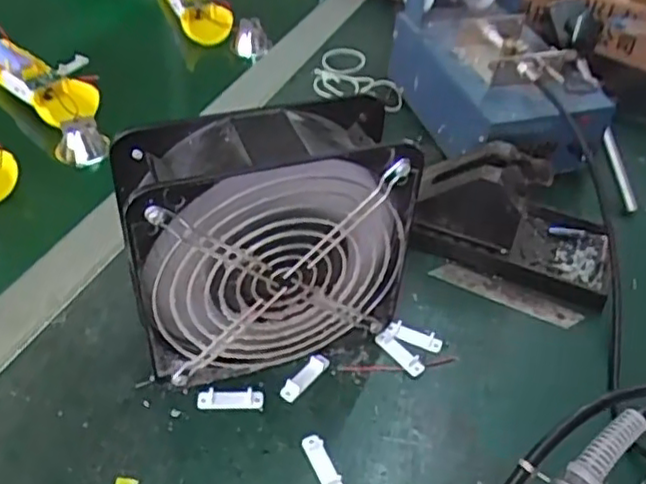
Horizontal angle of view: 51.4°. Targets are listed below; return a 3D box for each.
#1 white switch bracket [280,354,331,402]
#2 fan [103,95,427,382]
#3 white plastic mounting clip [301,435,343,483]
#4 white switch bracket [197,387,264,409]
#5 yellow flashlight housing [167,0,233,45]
[{"bbox_3d":[-0.009,0.079,0.402,0.011,0.006,0.039,32,49,26],"label":"white switch bracket"},{"bbox_3d":[-0.029,0.003,0.376,0.147,0.152,0.061,-11,46,-17],"label":"fan"},{"bbox_3d":[0.000,0.121,0.362,0.011,0.005,0.037,-16,47,-21],"label":"white plastic mounting clip"},{"bbox_3d":[-0.054,0.091,0.389,0.037,0.006,0.010,-1,43,-6],"label":"white switch bracket"},{"bbox_3d":[-0.150,-0.269,0.767,0.051,0.041,0.162,-15,46,-20],"label":"yellow flashlight housing"}]

